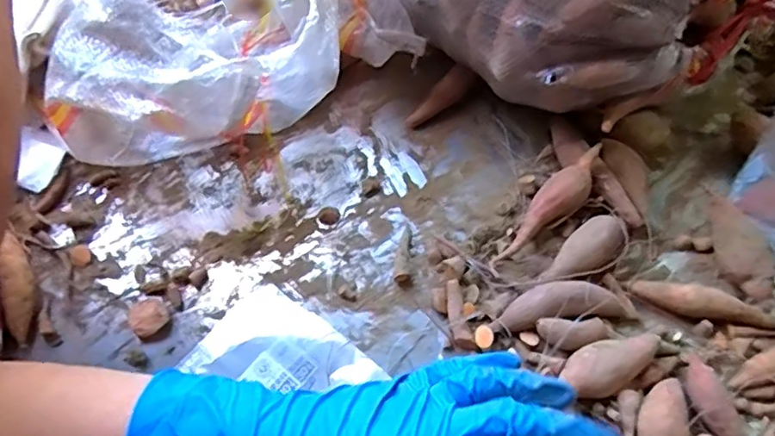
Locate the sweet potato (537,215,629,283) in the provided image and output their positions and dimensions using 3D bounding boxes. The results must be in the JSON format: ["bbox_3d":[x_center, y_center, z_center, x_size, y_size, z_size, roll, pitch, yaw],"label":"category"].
[{"bbox_3d":[0.170,0.032,0.507,0.084,0.031,0.039,-35,69,-17],"label":"sweet potato"}]

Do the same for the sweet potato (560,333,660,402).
[{"bbox_3d":[0.175,0.114,0.459,0.093,0.035,0.040,-26,66,-13],"label":"sweet potato"}]

